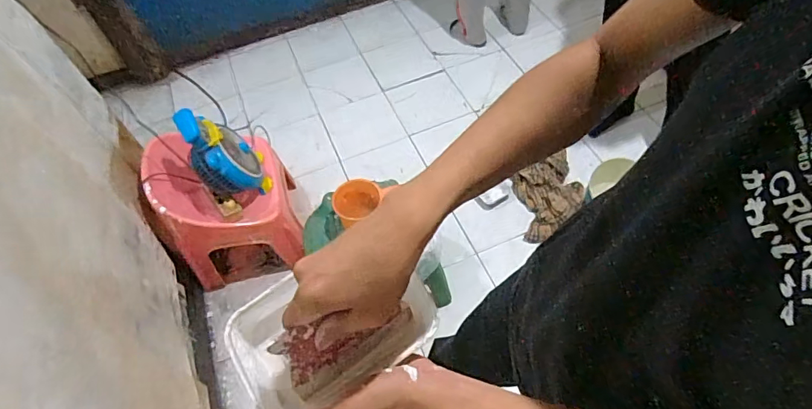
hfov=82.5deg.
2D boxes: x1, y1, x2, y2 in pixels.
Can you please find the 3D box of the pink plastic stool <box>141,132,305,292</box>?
[{"bbox_3d":[-0.562,0.003,1.477,0.367,0.451,0.335,-19,55,-7],"label":"pink plastic stool"}]

